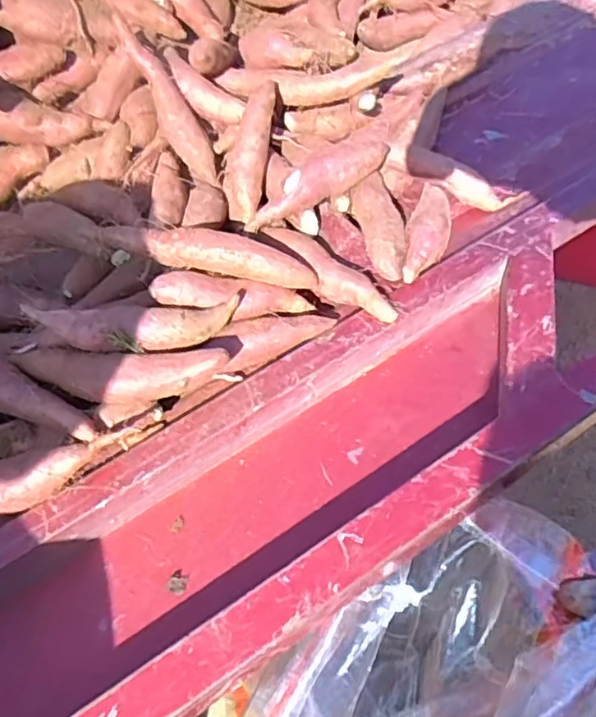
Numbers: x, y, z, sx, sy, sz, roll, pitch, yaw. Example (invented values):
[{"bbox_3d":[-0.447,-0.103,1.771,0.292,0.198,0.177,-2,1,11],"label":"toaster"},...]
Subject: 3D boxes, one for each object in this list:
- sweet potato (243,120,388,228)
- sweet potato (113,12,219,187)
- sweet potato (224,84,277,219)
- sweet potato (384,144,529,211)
[{"bbox_3d":[0.023,-0.167,0.577,0.159,0.047,0.036,-32,65,-15],"label":"sweet potato"},{"bbox_3d":[-0.134,-0.264,0.631,0.035,0.033,0.179,-32,102,-15],"label":"sweet potato"},{"bbox_3d":[-0.046,-0.212,0.610,0.048,0.032,0.150,9,83,7],"label":"sweet potato"},{"bbox_3d":[0.163,-0.190,0.629,0.147,0.033,0.030,21,63,-6],"label":"sweet potato"}]

